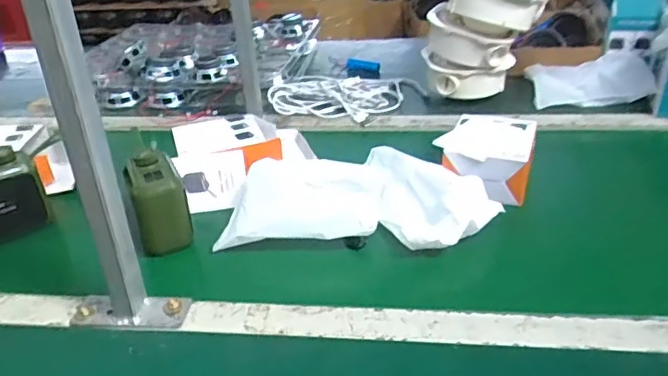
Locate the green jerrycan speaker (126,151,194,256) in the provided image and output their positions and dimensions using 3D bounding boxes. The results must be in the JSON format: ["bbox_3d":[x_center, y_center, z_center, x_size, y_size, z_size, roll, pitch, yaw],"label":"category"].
[{"bbox_3d":[-0.192,0.018,0.621,0.055,0.088,0.080,-13,33,-17],"label":"green jerrycan speaker"}]

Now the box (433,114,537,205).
[{"bbox_3d":[0.191,-0.041,0.701,0.105,0.062,0.130,9,33,19],"label":"box"}]

